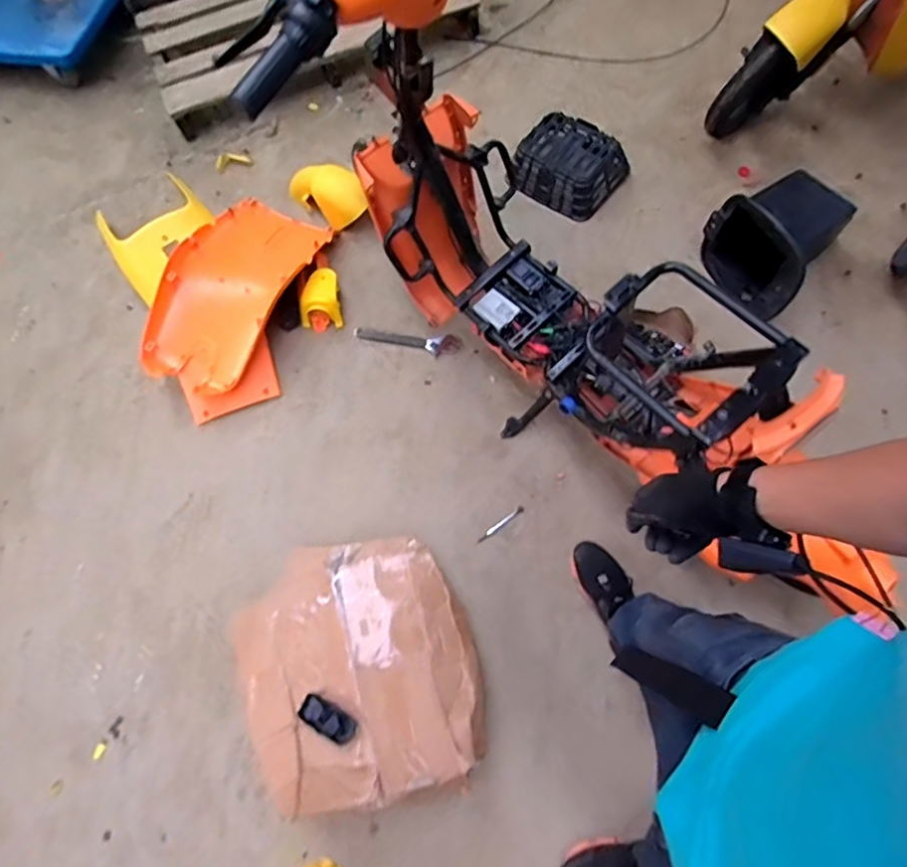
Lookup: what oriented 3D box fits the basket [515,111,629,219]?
[{"bbox_3d":[0.349,-0.813,1.776,0.310,0.115,0.251,33,72,16],"label":"basket"}]

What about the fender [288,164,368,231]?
[{"bbox_3d":[-0.385,-0.719,1.787,0.256,0.153,0.106,31,73,15],"label":"fender"}]

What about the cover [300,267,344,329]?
[{"bbox_3d":[-0.375,-0.380,1.669,0.115,0.071,0.169,-8,67,1],"label":"cover"}]

